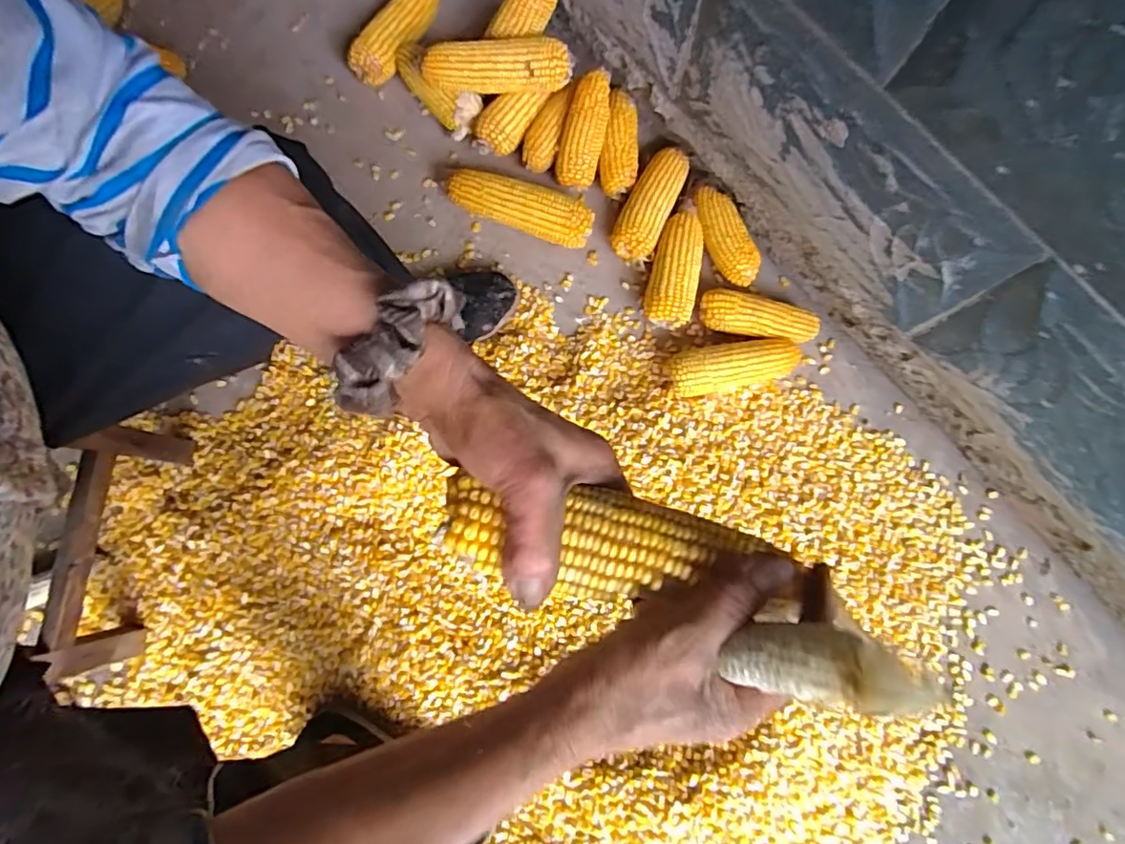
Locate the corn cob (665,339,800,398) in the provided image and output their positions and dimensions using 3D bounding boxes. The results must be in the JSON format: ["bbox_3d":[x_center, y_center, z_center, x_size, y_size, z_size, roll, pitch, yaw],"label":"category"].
[{"bbox_3d":[0.216,-0.070,0.737,0.170,0.055,0.055,-10,79,-4],"label":"corn cob"}]

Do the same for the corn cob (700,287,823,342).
[{"bbox_3d":[0.254,-0.133,0.752,0.151,0.050,0.052,13,78,1],"label":"corn cob"}]

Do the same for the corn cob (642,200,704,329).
[{"bbox_3d":[0.149,-0.209,0.759,0.064,0.055,0.177,12,78,0],"label":"corn cob"}]

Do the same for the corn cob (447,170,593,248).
[{"bbox_3d":[-0.058,-0.282,0.769,0.200,0.061,0.062,17,78,1],"label":"corn cob"}]

